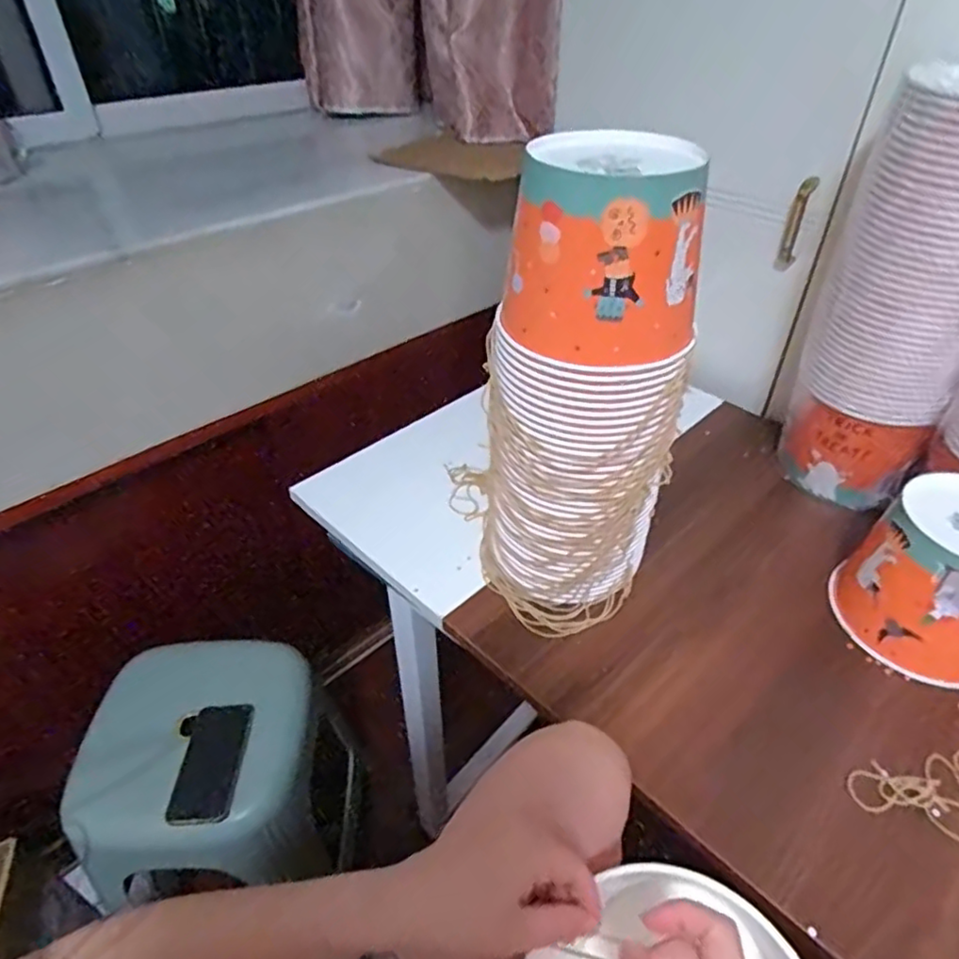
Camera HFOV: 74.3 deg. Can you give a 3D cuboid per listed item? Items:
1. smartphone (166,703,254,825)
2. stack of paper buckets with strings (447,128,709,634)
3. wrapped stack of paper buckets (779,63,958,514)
[{"bbox_3d":[-0.342,0.361,0.811,0.069,0.013,0.150,-1,40,-1],"label":"smartphone"},{"bbox_3d":[0.085,-0.059,0.567,0.167,0.406,0.156,-13,42,-15],"label":"stack of paper buckets with strings"},{"bbox_3d":[0.431,-0.166,0.663,0.141,0.425,0.124,19,44,22],"label":"wrapped stack of paper buckets"}]

